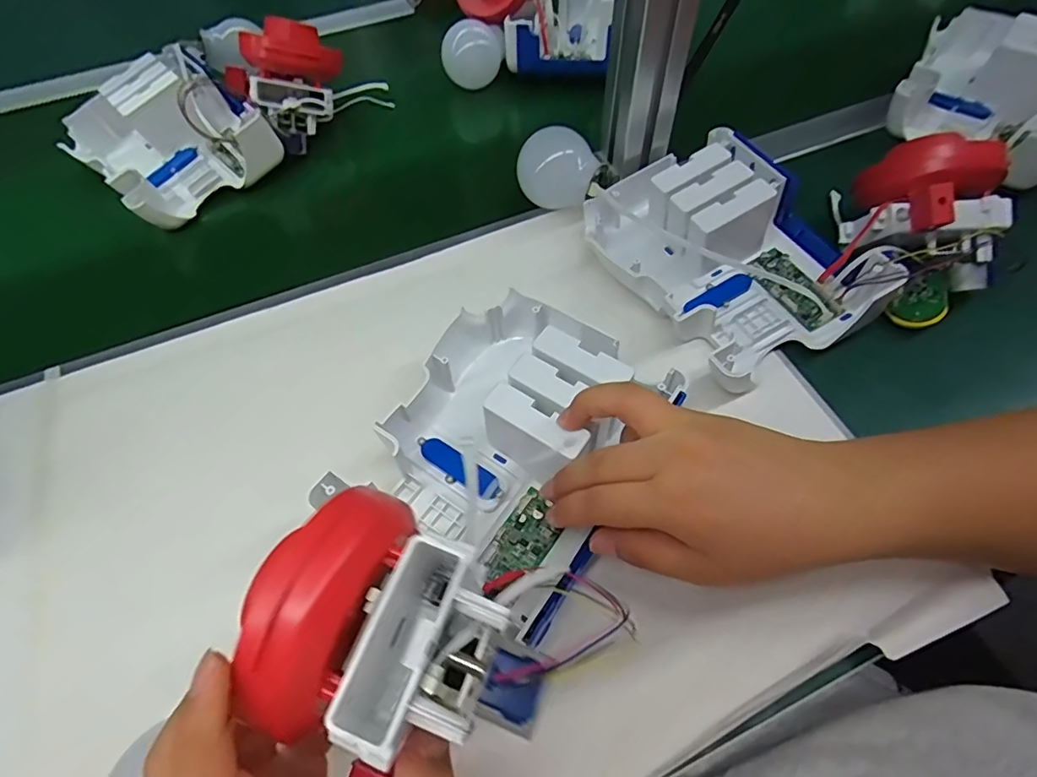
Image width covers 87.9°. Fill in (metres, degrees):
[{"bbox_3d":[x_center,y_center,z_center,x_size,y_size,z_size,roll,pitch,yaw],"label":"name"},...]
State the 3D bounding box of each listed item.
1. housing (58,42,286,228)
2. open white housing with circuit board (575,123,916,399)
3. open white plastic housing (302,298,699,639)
[{"bbox_3d":[-0.323,-0.238,0.494,0.136,0.059,0.177,-39,64,-20],"label":"housing"},{"bbox_3d":[0.148,-0.100,0.388,0.141,0.069,0.184,-26,60,-13],"label":"open white housing with circuit board"},{"bbox_3d":[-0.006,0.029,0.309,0.143,0.063,0.170,27,63,18],"label":"open white plastic housing"}]

